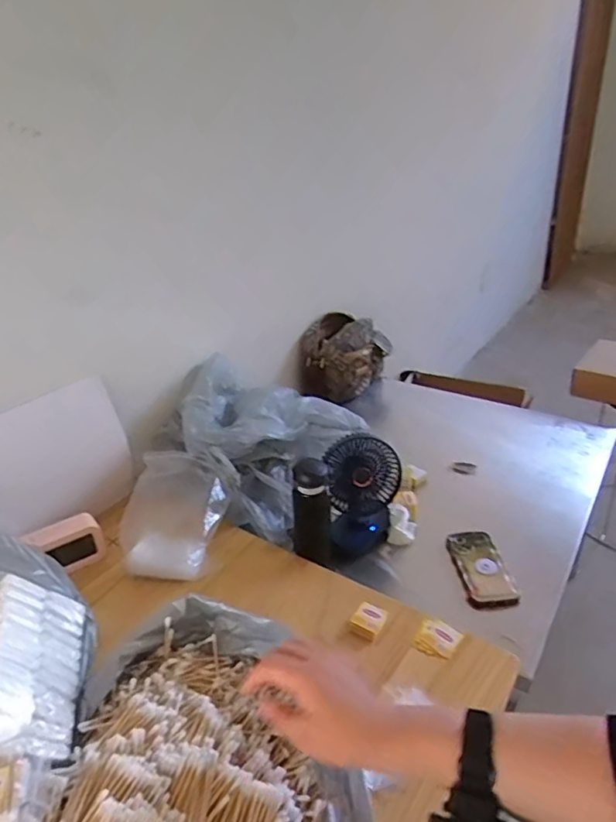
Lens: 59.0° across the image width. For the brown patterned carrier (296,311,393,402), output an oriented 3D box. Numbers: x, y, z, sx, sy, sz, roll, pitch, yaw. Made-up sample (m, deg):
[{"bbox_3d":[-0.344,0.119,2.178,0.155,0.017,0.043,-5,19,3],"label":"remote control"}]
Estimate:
[{"bbox_3d":[0.106,-0.150,1.590,0.193,0.209,0.226,11,32,26],"label":"brown patterned carrier"}]

